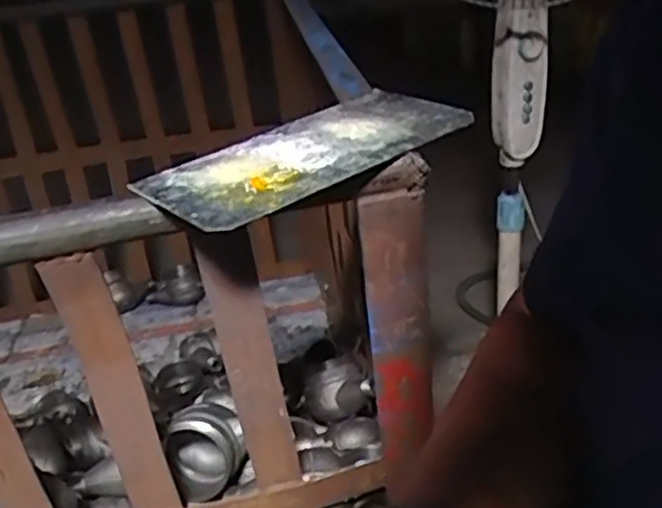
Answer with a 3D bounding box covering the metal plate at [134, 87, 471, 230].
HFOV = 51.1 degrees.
[{"bbox_3d":[-0.015,-0.075,0.495,0.229,0.008,0.112,-27,35,-31],"label":"metal plate"}]

